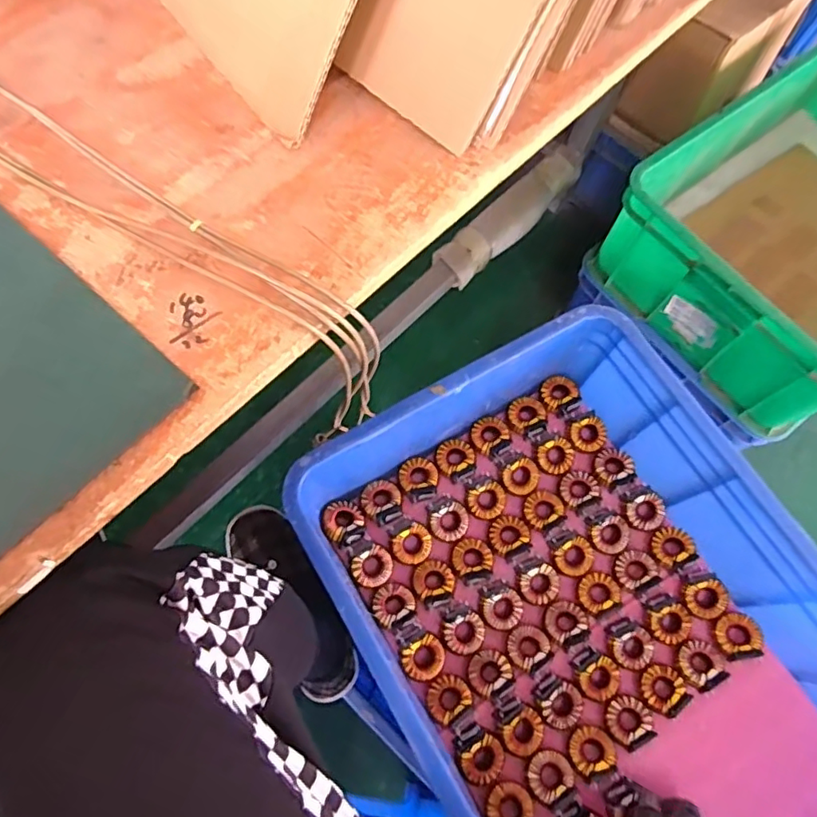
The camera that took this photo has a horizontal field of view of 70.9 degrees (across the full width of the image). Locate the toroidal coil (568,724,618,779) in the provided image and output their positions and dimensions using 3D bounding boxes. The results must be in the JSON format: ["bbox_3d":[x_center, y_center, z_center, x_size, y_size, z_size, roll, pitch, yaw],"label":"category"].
[{"bbox_3d":[0.194,0.363,0.608,0.043,0.019,0.047,1,70,-1],"label":"toroidal coil"}]

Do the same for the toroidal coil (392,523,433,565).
[{"bbox_3d":[0.005,0.162,0.678,0.047,0.014,0.041,-30,73,-12],"label":"toroidal coil"}]

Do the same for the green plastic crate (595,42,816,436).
[{"bbox_3d":[0.640,-0.290,0.896,0.592,0.204,0.411,-36,75,-14],"label":"green plastic crate"}]

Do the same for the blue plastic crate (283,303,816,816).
[{"bbox_3d":[0.197,0.233,0.584,0.407,0.158,0.592,-29,73,-12],"label":"blue plastic crate"}]

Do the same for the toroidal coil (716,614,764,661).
[{"bbox_3d":[0.378,0.257,0.649,0.048,0.020,0.049,1,70,-1],"label":"toroidal coil"}]

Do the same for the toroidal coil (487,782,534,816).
[{"bbox_3d":[0.101,0.399,0.573,0.047,0.015,0.039,-19,71,-8],"label":"toroidal coil"}]

